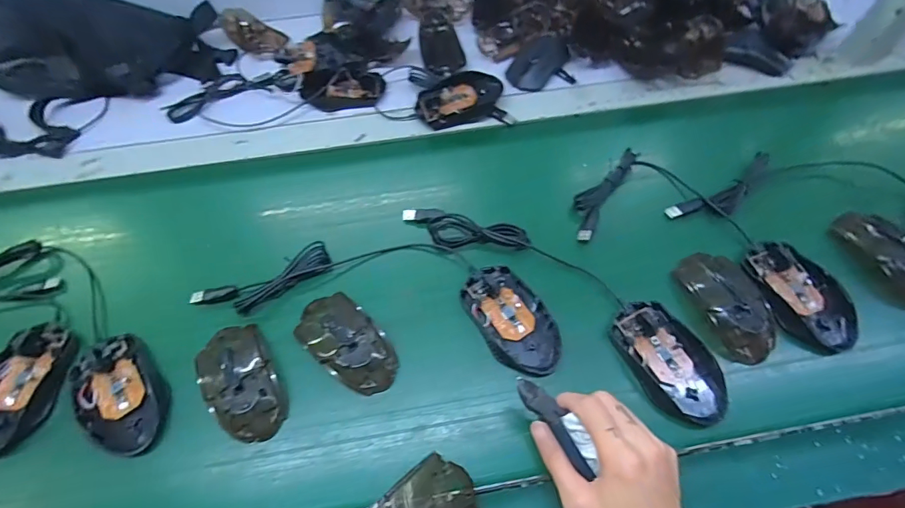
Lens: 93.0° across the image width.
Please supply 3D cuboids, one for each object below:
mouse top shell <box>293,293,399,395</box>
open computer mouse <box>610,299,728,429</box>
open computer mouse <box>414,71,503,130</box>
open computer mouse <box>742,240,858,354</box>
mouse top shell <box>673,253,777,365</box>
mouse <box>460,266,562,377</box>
[{"bbox_3d":[-0.099,0.079,0.396,0.109,0.034,0.057,36,67,20],"label":"mouse top shell"},{"bbox_3d":[0.195,0.093,0.382,0.063,0.028,0.115,-25,62,-12],"label":"open computer mouse"},{"bbox_3d":[0.010,-0.200,0.553,0.104,0.026,0.062,-28,63,-13],"label":"open computer mouse"},{"bbox_3d":[0.329,0.038,0.411,0.073,0.021,0.113,-21,61,-10],"label":"open computer mouse"},{"bbox_3d":[0.260,0.045,0.405,0.062,0.022,0.108,-21,61,-10],"label":"mouse top shell"},{"bbox_3d":[0.056,0.058,0.403,0.064,0.029,0.114,-27,62,-13],"label":"mouse"}]

